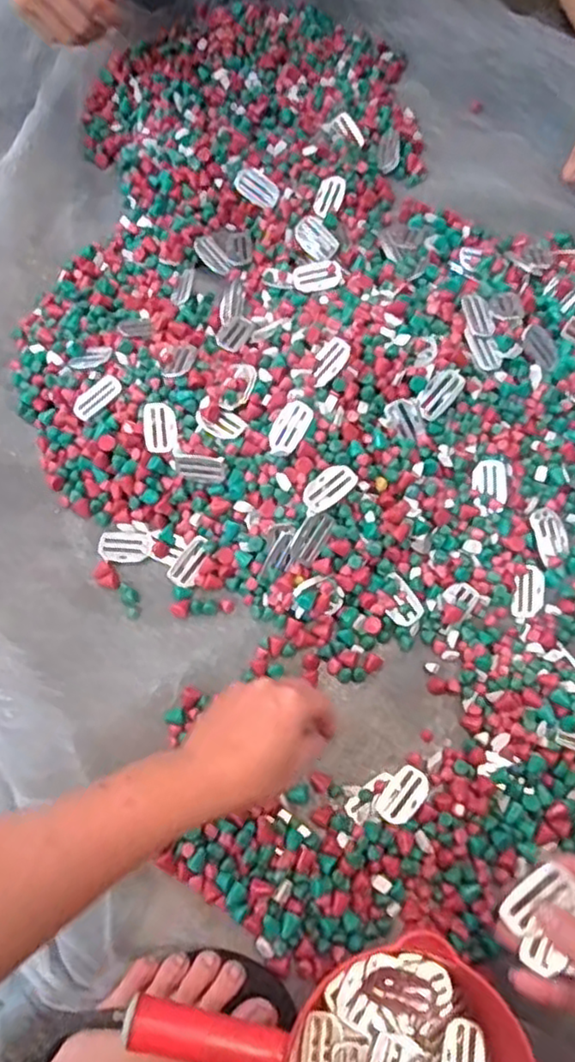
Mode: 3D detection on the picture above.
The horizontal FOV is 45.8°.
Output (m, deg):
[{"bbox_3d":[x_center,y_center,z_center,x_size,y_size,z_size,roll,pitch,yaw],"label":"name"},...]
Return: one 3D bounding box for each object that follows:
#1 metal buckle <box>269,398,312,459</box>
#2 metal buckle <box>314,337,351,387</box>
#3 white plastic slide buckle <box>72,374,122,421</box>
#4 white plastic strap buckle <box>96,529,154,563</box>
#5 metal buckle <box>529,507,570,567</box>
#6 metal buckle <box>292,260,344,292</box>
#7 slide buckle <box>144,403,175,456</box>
[{"bbox_3d":[0.002,-0.086,0.571,0.028,0.004,0.048,30,101,9],"label":"metal buckle"},{"bbox_3d":[0.036,-0.146,0.590,0.025,0.004,0.047,33,84,15],"label":"metal buckle"},{"bbox_3d":[-0.172,-0.121,0.615,0.049,0.004,0.025,-42,72,-2],"label":"white plastic slide buckle"},{"bbox_3d":[-0.143,0.014,0.602,0.046,0.004,0.030,2,70,0],"label":"white plastic strap buckle"},{"bbox_3d":[0.231,0.003,0.598,0.030,0.004,0.047,-9,70,-4],"label":"metal buckle"},{"bbox_3d":[0.030,-0.251,0.671,0.048,0.005,0.036,-13,70,-5],"label":"metal buckle"},{"bbox_3d":[-0.111,-0.090,0.589,0.026,0.005,0.047,-6,70,-3],"label":"slide buckle"}]

